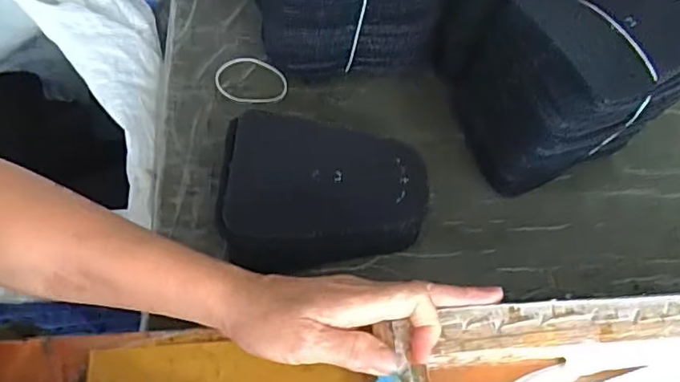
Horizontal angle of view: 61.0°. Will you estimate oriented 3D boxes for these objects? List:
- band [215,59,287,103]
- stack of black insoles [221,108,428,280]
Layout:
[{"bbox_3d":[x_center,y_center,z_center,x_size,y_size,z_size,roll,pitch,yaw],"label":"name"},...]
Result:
[{"bbox_3d":[-0.079,-0.098,0.521,0.064,0.012,0.047,9,59,3],"label":"band"},{"bbox_3d":[-0.011,-0.001,0.437,0.145,0.054,0.119,0,60,-4],"label":"stack of black insoles"}]

